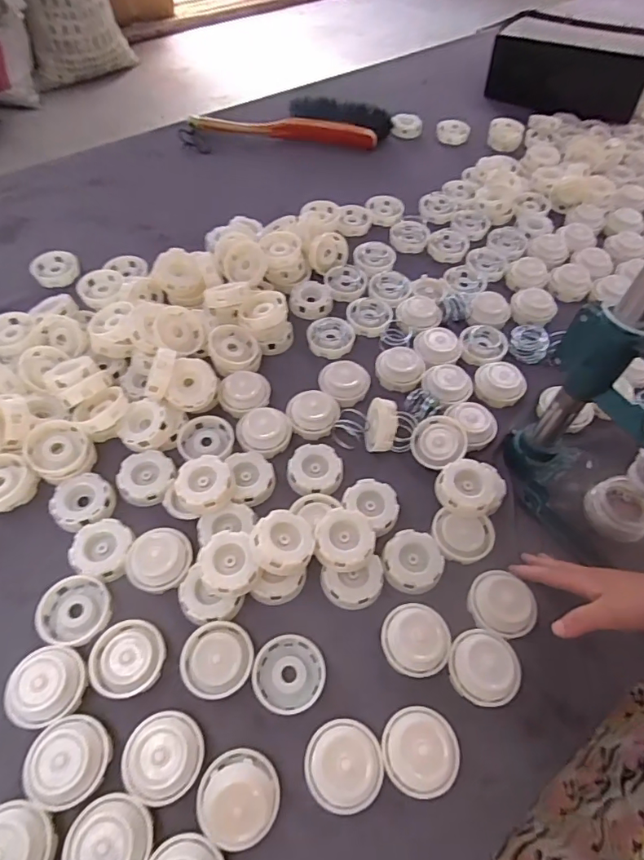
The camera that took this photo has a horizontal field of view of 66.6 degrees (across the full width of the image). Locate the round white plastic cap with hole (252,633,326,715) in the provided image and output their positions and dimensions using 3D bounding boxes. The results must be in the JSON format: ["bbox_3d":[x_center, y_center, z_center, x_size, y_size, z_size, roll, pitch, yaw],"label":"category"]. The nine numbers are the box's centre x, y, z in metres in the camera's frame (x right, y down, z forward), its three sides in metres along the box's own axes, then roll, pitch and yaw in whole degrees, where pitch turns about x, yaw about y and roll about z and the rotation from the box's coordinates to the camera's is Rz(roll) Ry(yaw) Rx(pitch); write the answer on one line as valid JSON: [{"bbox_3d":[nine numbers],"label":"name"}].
[{"bbox_3d":[-0.032,0.233,0.470,0.065,0.013,0.068,0,58,-1],"label":"round white plastic cap with hole"}]

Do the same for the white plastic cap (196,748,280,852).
[{"bbox_3d":[-0.071,0.306,0.408,0.067,0.047,0.065,0,58,-1],"label":"white plastic cap"}]

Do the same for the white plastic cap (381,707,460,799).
[{"bbox_3d":[0.086,0.278,0.425,0.064,0.031,0.065,0,58,-1],"label":"white plastic cap"}]

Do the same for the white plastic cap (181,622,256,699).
[{"bbox_3d":[-0.102,0.224,0.478,0.070,0.023,0.066,0,58,-1],"label":"white plastic cap"}]

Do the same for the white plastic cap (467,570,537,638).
[{"bbox_3d":[0.181,0.172,0.491,0.060,0.020,0.063,0,58,-1],"label":"white plastic cap"}]

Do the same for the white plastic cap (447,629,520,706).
[{"bbox_3d":[0.154,0.222,0.461,0.065,0.021,0.063,0,58,-1],"label":"white plastic cap"}]

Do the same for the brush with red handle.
[{"bbox_3d":[-0.064,-0.651,1.046,0.418,0.067,0.079,5,58,2],"label":"brush with red handle"}]

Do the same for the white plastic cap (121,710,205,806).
[{"bbox_3d":[-0.138,0.286,0.428,0.064,0.039,0.065,0,58,-1],"label":"white plastic cap"}]

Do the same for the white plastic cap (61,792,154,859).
[{"bbox_3d":[-0.172,0.333,0.392,0.064,0.025,0.064,0,58,-1],"label":"white plastic cap"}]

